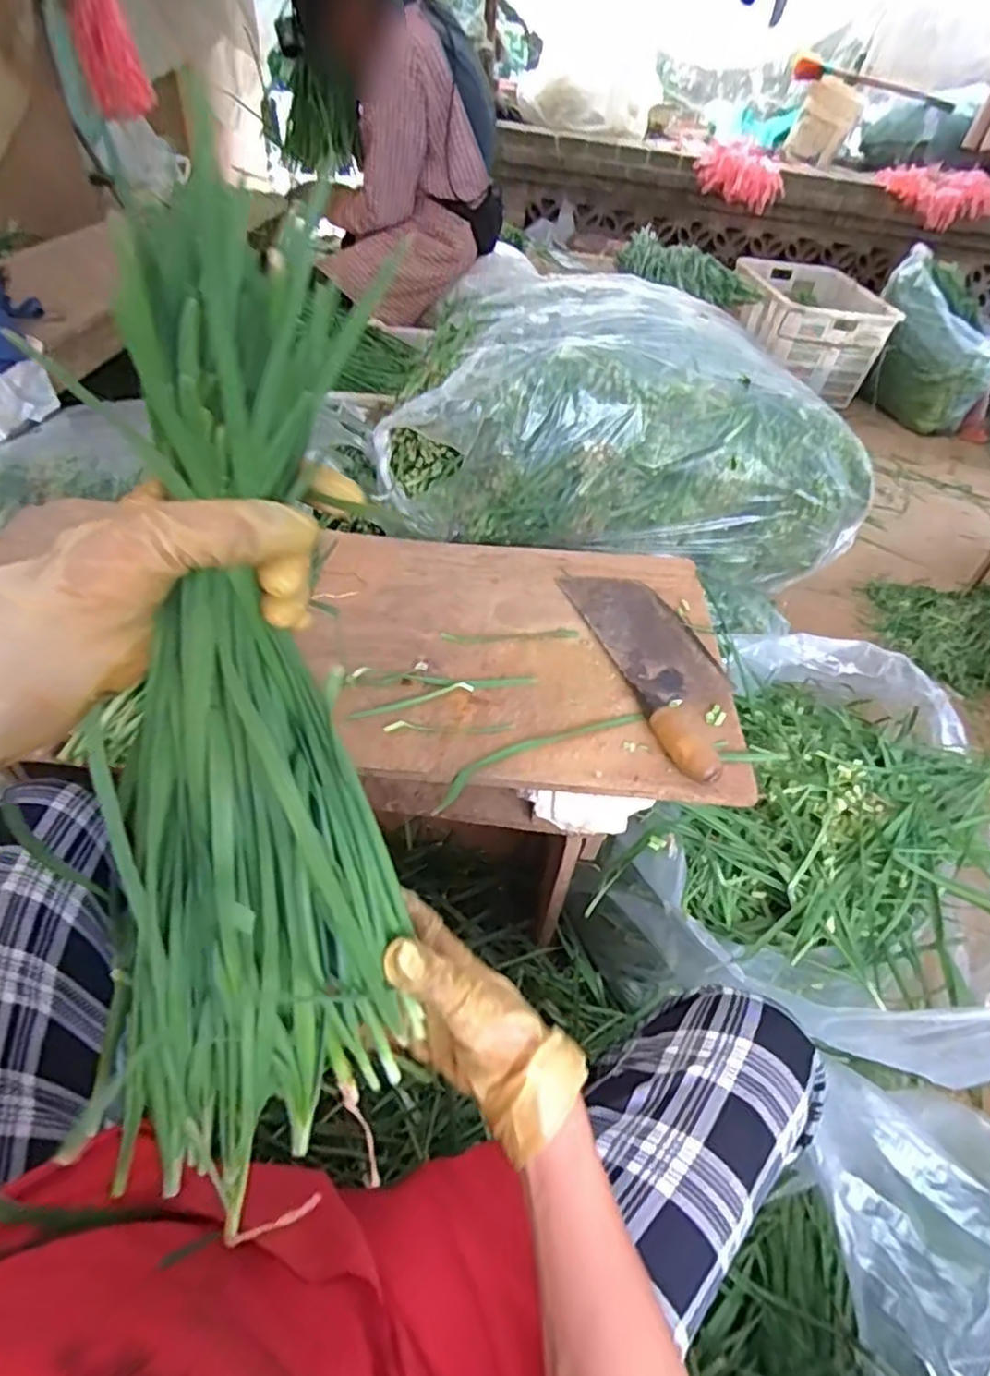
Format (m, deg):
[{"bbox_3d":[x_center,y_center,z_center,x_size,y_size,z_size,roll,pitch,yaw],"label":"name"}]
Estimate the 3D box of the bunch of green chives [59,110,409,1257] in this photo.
[{"bbox_3d":[-0.105,0.022,0.281,0.125,0.392,0.063,3,12,-4],"label":"bunch of green chives"}]

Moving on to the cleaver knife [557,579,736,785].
[{"bbox_3d":[0.162,-0.032,0.634,0.099,0.043,0.300,-8,49,-14],"label":"cleaver knife"}]

